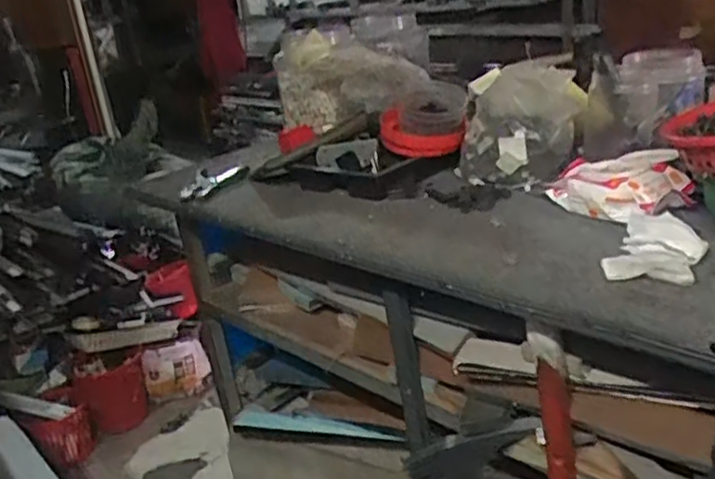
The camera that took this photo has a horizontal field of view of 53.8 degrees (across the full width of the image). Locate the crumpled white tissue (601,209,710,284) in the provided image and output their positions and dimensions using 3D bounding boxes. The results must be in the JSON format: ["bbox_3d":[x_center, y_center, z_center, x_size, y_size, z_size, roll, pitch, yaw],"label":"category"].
[{"bbox_3d":[0.329,0.007,0.768,0.087,0.024,0.147,5,24,32],"label":"crumpled white tissue"}]

